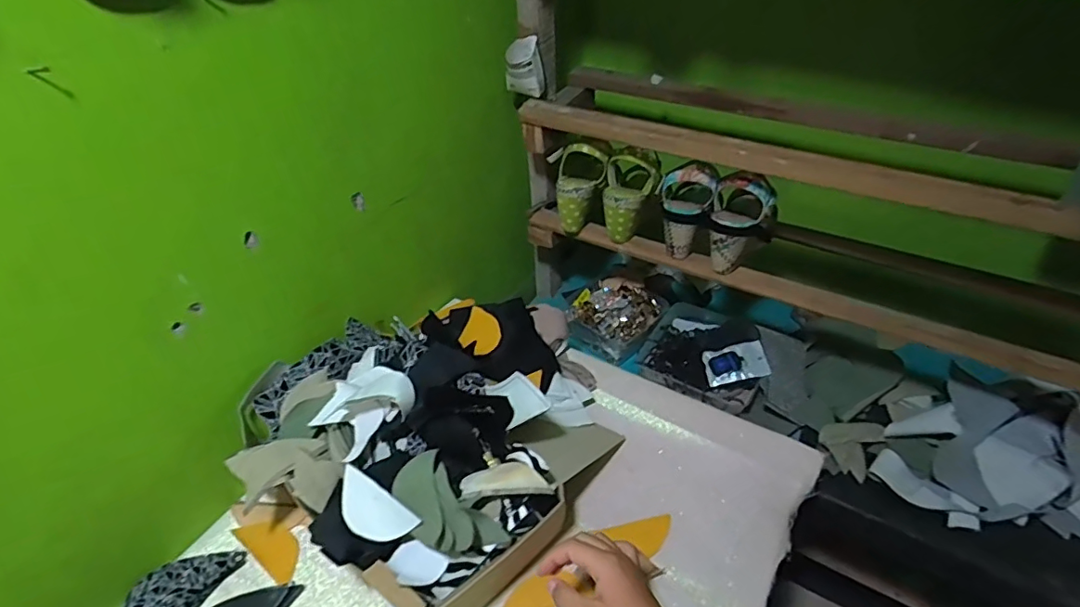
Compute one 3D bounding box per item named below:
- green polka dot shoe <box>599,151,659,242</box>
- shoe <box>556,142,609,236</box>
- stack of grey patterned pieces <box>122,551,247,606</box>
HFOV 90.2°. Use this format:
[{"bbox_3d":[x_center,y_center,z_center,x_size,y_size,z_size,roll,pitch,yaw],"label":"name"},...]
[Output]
[{"bbox_3d":[0.143,-0.172,0.860,0.082,0.136,0.077,7,42,10],"label":"green polka dot shoe"},{"bbox_3d":[0.062,-0.190,0.886,0.080,0.147,0.076,16,25,11],"label":"shoe"},{"bbox_3d":[-0.415,0.323,0.591,0.073,0.022,0.143,24,50,18],"label":"stack of grey patterned pieces"}]

